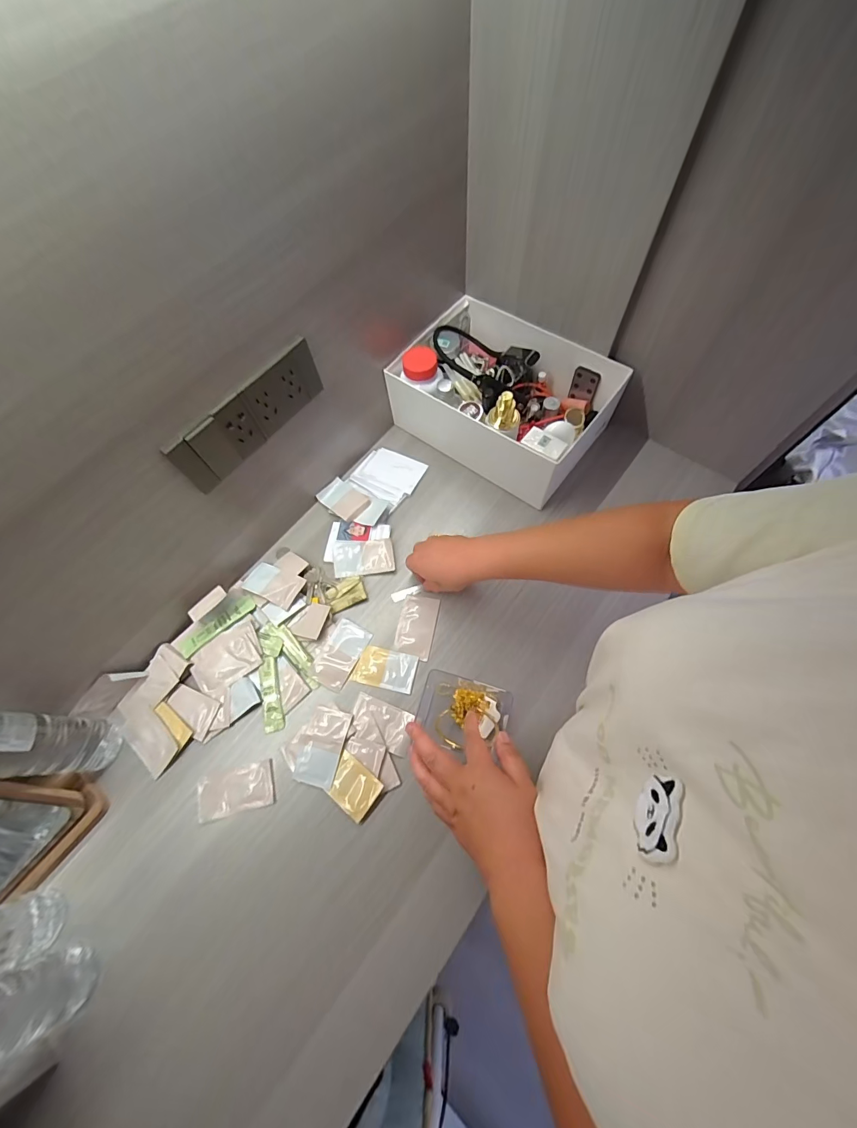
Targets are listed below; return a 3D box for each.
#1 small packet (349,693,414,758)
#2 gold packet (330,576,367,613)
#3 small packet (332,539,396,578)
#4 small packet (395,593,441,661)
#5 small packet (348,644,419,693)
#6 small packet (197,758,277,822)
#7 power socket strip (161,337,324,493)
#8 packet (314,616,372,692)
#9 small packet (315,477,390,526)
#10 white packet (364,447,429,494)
[{"bbox_3d":[-0.059,0.199,0.514,0.079,0.005,0.049,18,70,10],"label":"small packet"},{"bbox_3d":[-0.117,0.041,0.583,0.053,0.007,0.040,-22,69,-6],"label":"gold packet"},{"bbox_3d":[-0.096,-0.010,0.601,0.090,0.009,0.054,0,68,3],"label":"small packet"},{"bbox_3d":[-0.016,0.084,0.562,0.049,0.006,0.084,11,69,7],"label":"small packet"},{"bbox_3d":[-0.057,0.137,0.541,0.080,0.004,0.049,12,69,7],"label":"small packet"},{"bbox_3d":[-0.230,0.270,0.490,0.090,0.004,0.046,-14,68,-3],"label":"small packet"},{"bbox_3d":[-0.195,-0.165,0.459,0.012,0.069,0.191,36,74,17],"label":"power socket strip"},{"bbox_3d":[-0.117,0.121,0.554,0.049,0.006,0.085,26,72,13],"label":"packet"},{"bbox_3d":[-0.122,-0.097,0.638,0.109,0.007,0.059,29,72,13],"label":"small packet"},{"bbox_3d":[-0.054,-0.154,0.670,0.091,0.004,0.066,24,64,16],"label":"white packet"}]

